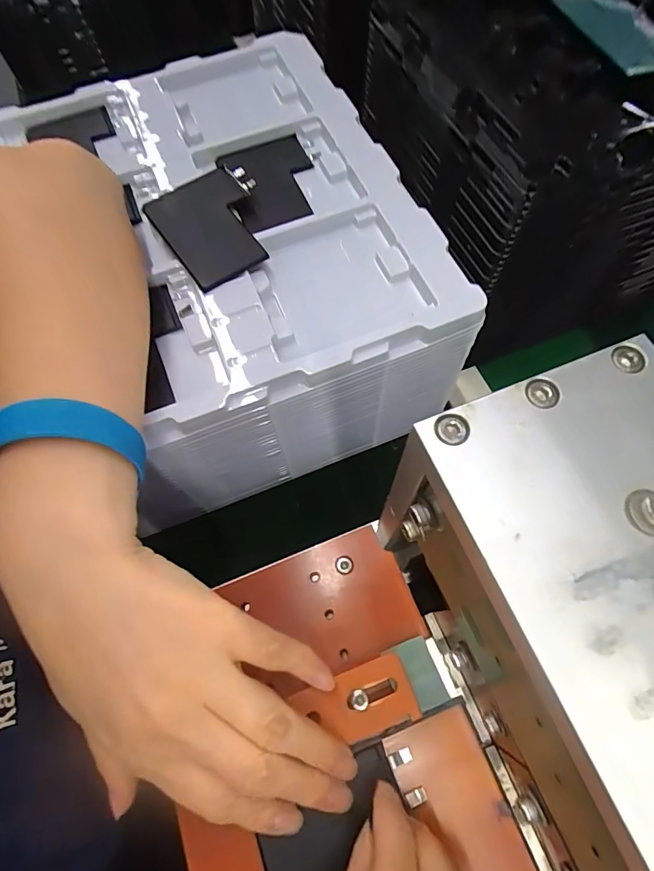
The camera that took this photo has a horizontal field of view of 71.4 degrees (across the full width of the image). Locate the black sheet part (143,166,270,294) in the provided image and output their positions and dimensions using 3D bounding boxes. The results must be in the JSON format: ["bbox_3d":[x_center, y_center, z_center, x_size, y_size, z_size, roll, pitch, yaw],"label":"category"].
[{"bbox_3d":[-0.073,-0.135,0.293,0.062,0.008,0.089,-37,71,-2],"label":"black sheet part"}]

